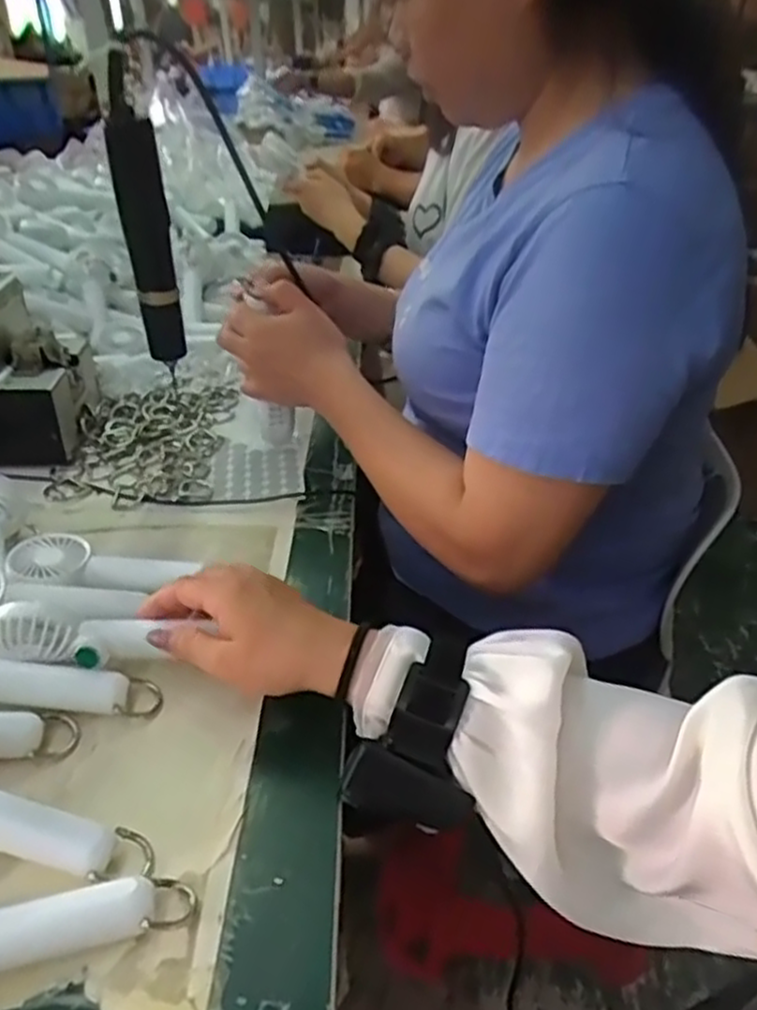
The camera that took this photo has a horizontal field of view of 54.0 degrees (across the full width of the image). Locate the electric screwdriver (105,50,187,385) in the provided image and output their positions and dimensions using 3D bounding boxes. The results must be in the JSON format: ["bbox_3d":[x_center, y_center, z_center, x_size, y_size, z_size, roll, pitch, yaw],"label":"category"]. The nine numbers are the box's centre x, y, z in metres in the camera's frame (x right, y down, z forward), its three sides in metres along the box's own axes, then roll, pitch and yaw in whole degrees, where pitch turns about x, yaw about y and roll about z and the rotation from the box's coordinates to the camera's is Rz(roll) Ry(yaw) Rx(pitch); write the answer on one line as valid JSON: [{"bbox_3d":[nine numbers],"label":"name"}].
[{"bbox_3d":[-0.190,-0.225,0.607,0.035,0.229,0.028,-7,34,-10],"label":"electric screwdriver"}]

